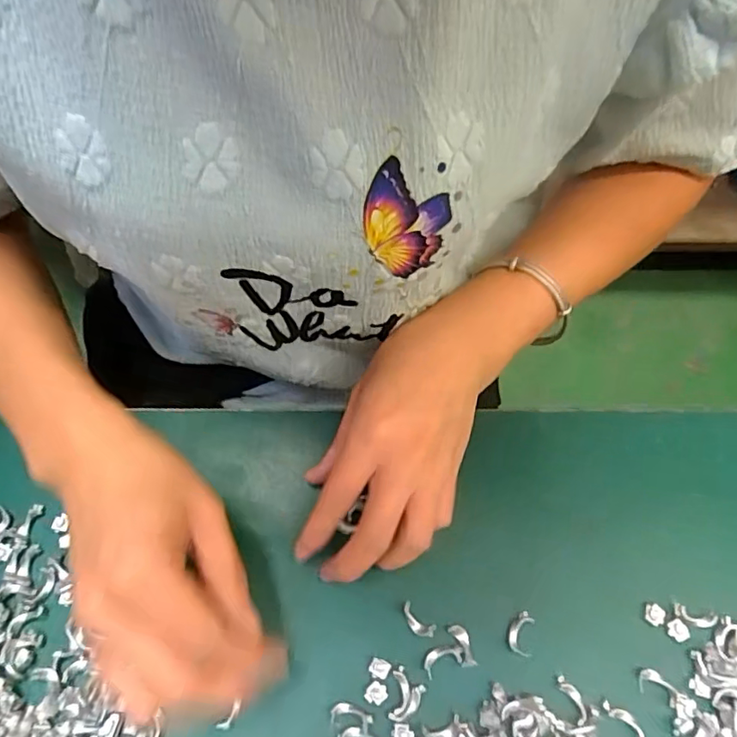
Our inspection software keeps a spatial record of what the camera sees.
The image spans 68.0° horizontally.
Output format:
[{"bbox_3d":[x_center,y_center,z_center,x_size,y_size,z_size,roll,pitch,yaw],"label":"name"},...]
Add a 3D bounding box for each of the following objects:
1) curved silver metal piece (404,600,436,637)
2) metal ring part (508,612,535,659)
[{"bbox_3d":[0.024,0.125,0.270,0.019,0.004,0.009,36,70,19],"label":"curved silver metal piece"},{"bbox_3d":[0.075,0.129,0.268,0.011,0.004,0.019,18,70,9],"label":"metal ring part"}]

